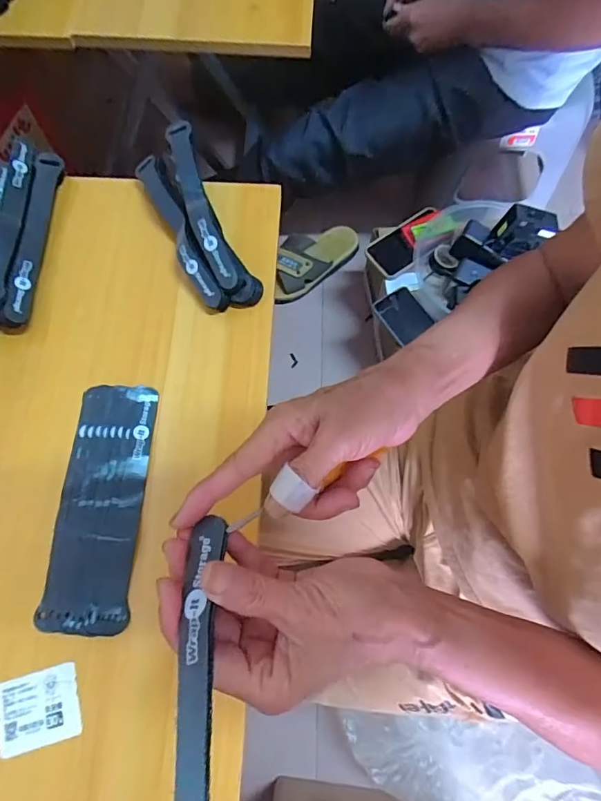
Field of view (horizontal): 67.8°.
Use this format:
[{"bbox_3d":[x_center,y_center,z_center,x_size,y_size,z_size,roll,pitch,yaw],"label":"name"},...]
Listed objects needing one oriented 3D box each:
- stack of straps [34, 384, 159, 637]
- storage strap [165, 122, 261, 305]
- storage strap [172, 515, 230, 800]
[{"bbox_3d":[-0.166,0.082,0.372,0.067,0.010,0.198,3,73,0],"label":"stack of straps"},{"bbox_3d":[-0.091,-0.179,0.437,0.040,0.049,0.187,-23,75,-8],"label":"storage strap"},{"bbox_3d":[-0.041,0.141,0.178,0.020,0.020,0.191,-5,54,-2],"label":"storage strap"}]

